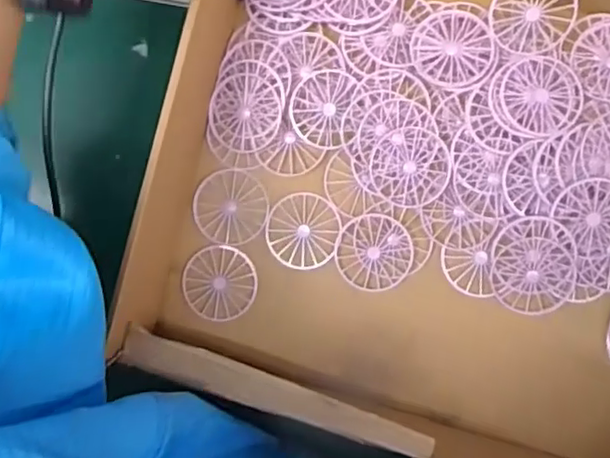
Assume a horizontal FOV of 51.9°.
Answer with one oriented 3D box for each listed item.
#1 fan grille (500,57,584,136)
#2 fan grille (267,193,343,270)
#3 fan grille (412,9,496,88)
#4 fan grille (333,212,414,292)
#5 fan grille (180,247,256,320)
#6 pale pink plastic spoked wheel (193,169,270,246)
[{"bbox_3d":[0.148,-0.083,0.392,0.049,0.010,0.047,-36,87,3],"label":"fan grille"},{"bbox_3d":[-0.001,0.001,0.417,0.049,0.004,0.049,0,89,5],"label":"fan grille"},{"bbox_3d":[0.094,-0.116,0.400,0.049,0.008,0.049,0,89,5],"label":"fan grille"},{"bbox_3d":[0.045,0.016,0.412,0.049,0.004,0.048,9,90,5],"label":"fan grille"},{"bbox_3d":[-0.057,0.037,0.421,0.048,0.004,0.049,0,89,5],"label":"fan grille"},{"bbox_3d":[-0.050,-0.015,0.424,0.050,0.004,0.049,0,89,5],"label":"pale pink plastic spoked wheel"}]

